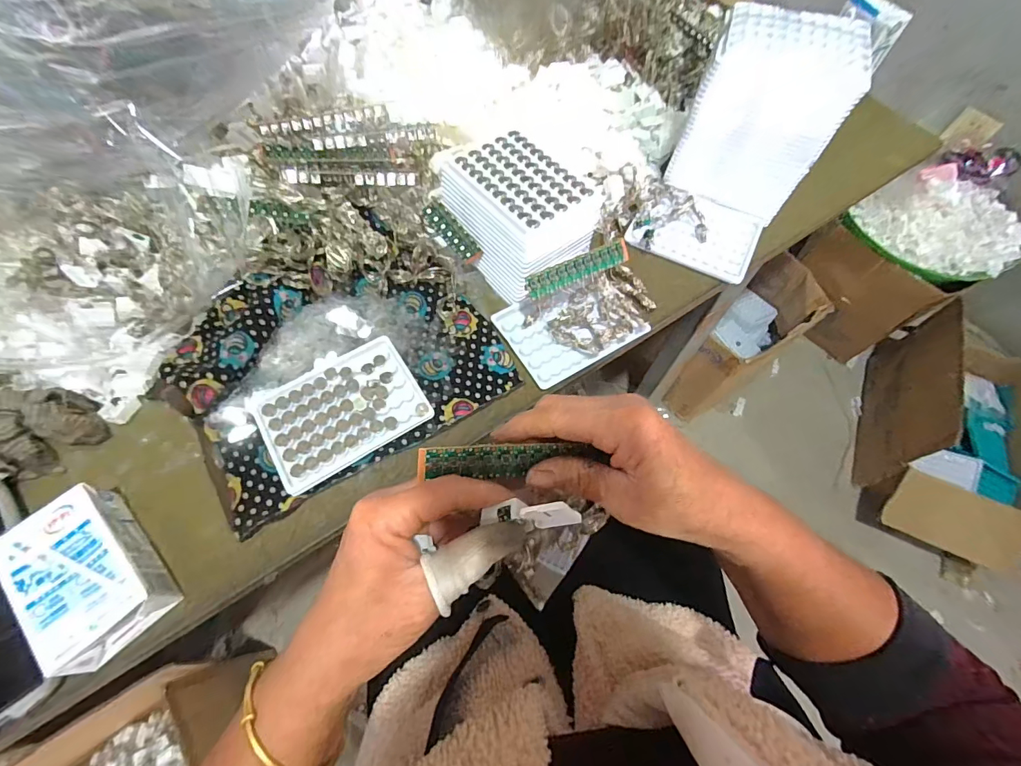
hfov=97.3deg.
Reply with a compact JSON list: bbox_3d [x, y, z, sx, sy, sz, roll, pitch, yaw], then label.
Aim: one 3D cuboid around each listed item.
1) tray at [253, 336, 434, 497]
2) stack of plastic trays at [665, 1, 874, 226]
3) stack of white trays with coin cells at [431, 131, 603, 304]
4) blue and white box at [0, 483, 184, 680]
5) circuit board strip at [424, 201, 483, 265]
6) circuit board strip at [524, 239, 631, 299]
[{"bbox_3d":[-0.143,0.024,0.389,0.129,0.014,0.089,-31,69,-15],"label":"tray"},{"bbox_3d":[0.251,-0.265,0.454,0.128,0.139,0.109,21,65,8],"label":"stack of plastic trays"},{"bbox_3d":[0.007,-0.165,0.446,0.105,0.078,0.155,-30,69,-15],"label":"stack of white trays with coin cells"},{"bbox_3d":[-0.298,0.135,0.319,0.065,0.041,0.106,-40,72,-18],"label":"blue and white box"},{"bbox_3d":[-0.053,-0.142,0.424,0.019,0.071,0.011,-8,60,31],"label":"circuit board strip"},{"bbox_3d":[0.063,-0.105,0.414,0.112,0.023,0.004,-27,32,-20],"label":"circuit board strip"}]

